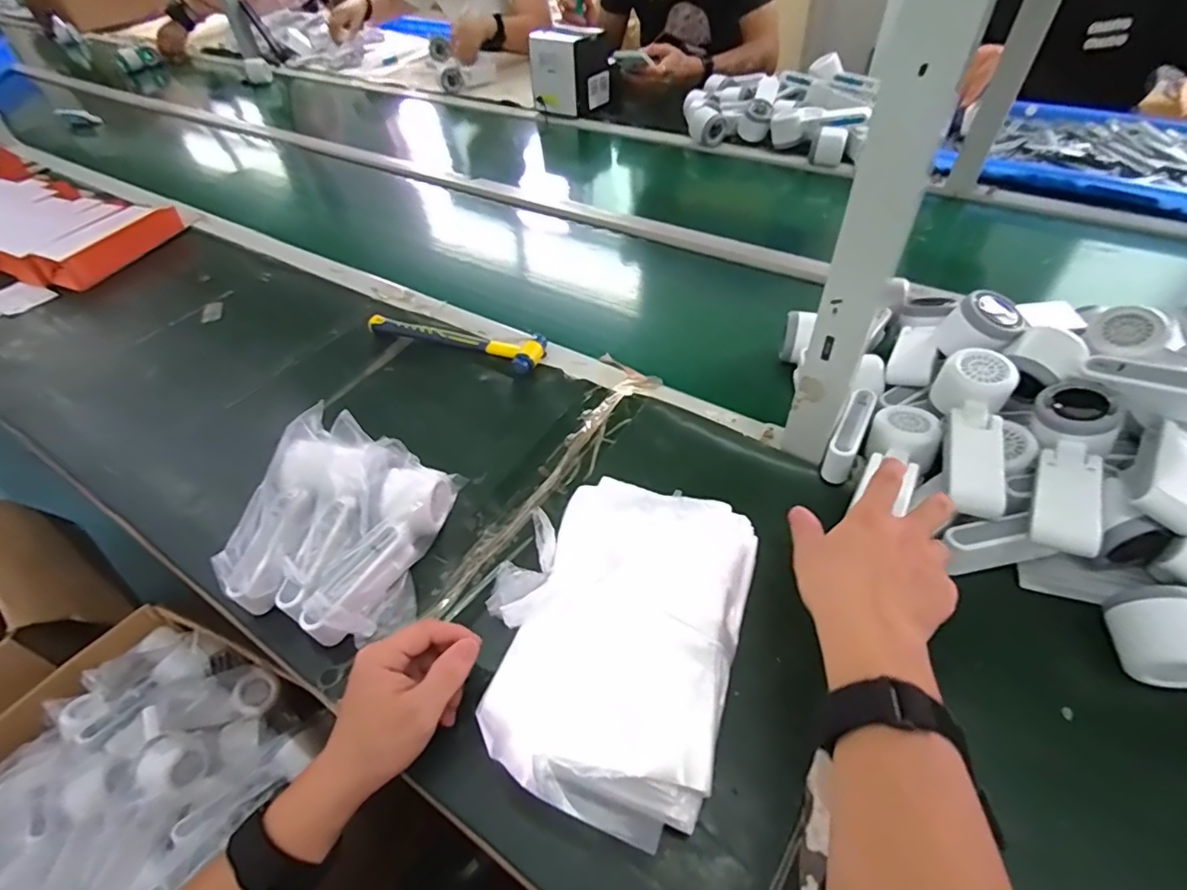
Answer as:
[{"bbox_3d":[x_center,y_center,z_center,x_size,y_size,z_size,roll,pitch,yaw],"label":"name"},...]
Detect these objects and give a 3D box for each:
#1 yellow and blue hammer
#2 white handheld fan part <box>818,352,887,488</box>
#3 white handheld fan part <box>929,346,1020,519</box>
[{"bbox_3d":[-0.177,-0.139,0.715,0.243,0.024,0.058,18,53,20],"label":"yellow and blue hammer"},{"bbox_3d":[0.257,-0.027,0.547,0.028,0.039,0.146,20,53,22],"label":"white handheld fan part"},{"bbox_3d":[0.328,-0.017,0.476,0.054,0.046,0.153,12,51,15],"label":"white handheld fan part"}]

